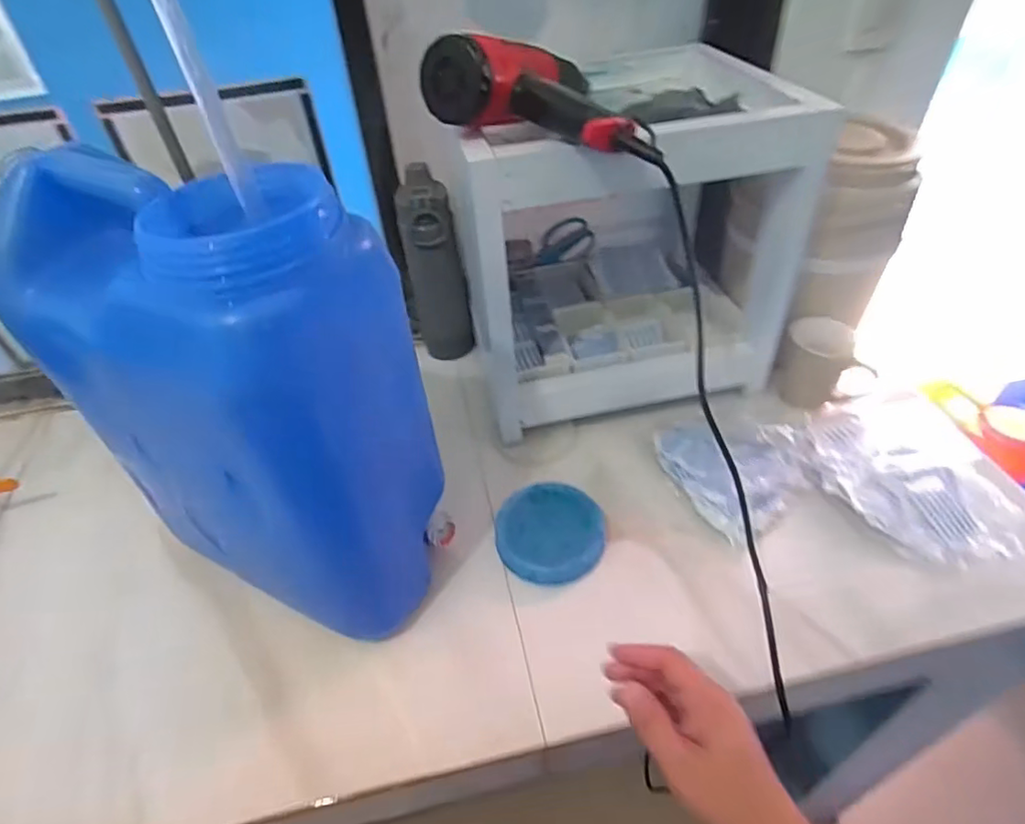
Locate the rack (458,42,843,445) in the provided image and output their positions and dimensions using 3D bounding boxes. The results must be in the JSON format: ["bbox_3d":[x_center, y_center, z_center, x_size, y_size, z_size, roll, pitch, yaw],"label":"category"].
[{"bbox_3d":[0.126,-0.215,0.743,0.359,0.349,0.306,-9,44,-4],"label":"rack"}]

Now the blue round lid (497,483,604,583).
[{"bbox_3d":[0.042,0.131,0.642,0.115,0.025,0.108,-2,44,2],"label":"blue round lid"}]

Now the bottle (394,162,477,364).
[{"bbox_3d":[-0.105,-0.191,0.815,0.073,0.264,0.066,-16,45,-12],"label":"bottle"}]

